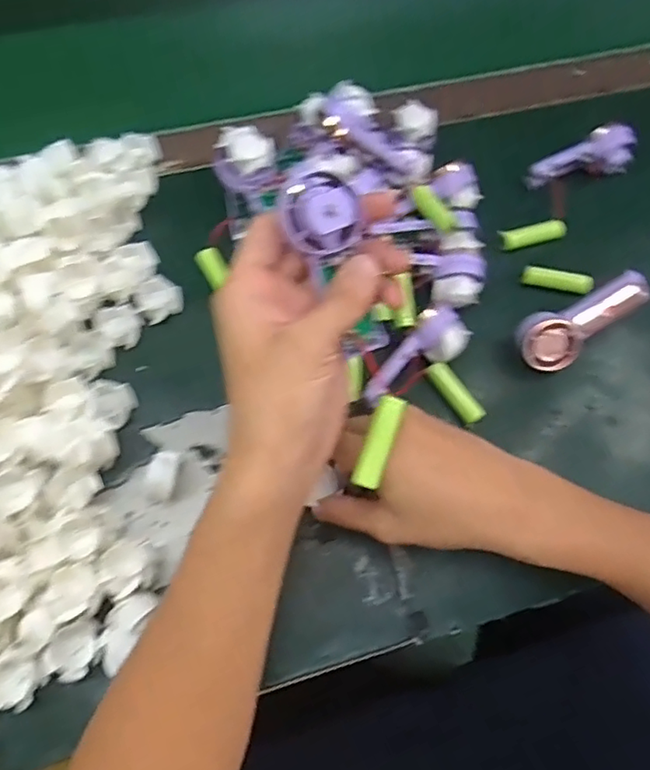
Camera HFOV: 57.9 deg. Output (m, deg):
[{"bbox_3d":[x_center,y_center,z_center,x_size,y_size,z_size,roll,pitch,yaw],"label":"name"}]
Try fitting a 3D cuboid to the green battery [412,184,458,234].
[{"bbox_3d":[0.083,-0.134,0.447,0.017,0.014,0.051,-21,57,-12],"label":"green battery"}]

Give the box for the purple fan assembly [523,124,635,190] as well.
[{"bbox_3d":[0.219,-0.190,0.501,0.091,0.025,0.037,-19,69,5],"label":"purple fan assembly"}]

